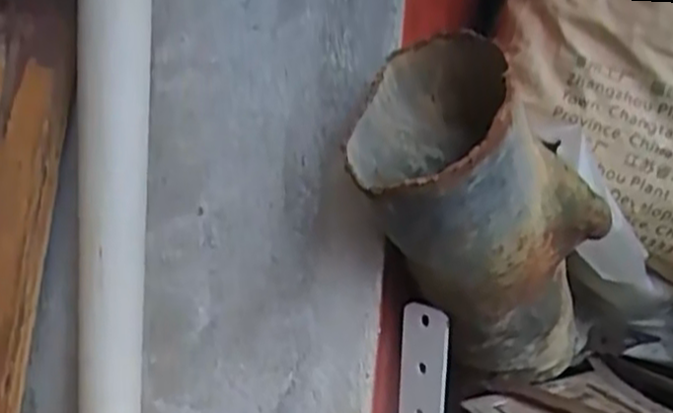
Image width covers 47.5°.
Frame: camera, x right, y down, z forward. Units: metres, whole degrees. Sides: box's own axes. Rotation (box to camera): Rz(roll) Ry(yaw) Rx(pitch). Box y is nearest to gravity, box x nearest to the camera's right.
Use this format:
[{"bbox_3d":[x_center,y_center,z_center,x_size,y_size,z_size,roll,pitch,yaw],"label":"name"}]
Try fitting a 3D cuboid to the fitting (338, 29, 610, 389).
[{"bbox_3d":[0.112,0.042,0.537,0.103,0.314,0.129,21,62,44],"label":"fitting"}]

